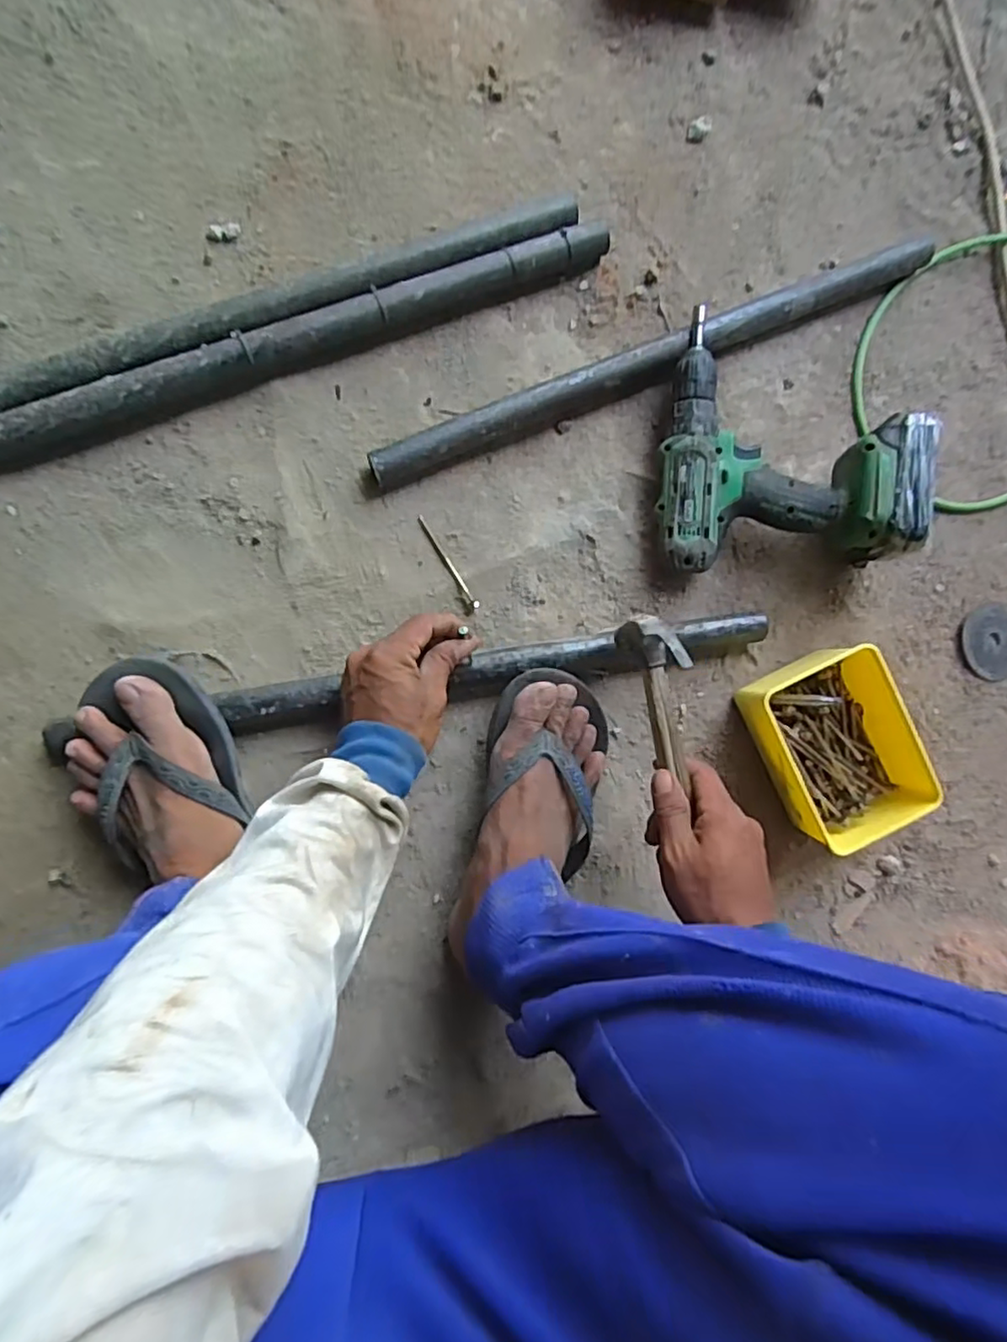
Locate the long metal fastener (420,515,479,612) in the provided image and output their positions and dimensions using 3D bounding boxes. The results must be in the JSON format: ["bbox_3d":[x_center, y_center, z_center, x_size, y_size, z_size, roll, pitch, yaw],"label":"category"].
[{"bbox_3d":[-0.048,-0.096,0.570,0.007,0.009,0.095,-33,92,-9],"label":"long metal fastener"}]

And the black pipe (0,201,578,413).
[{"bbox_3d":[-0.196,-0.298,0.544,0.559,0.036,0.032,-24,91,-9],"label":"black pipe"}]

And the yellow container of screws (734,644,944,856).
[{"bbox_3d":[0.292,0.070,0.577,0.117,0.076,0.168,-20,90,-9],"label":"yellow container of screws"}]

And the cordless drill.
[{"bbox_3d":[0.249,-0.199,0.574,0.208,0.101,0.225,5,86,-8],"label":"cordless drill"}]

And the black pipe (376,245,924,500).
[{"bbox_3d":[0.150,-0.292,0.604,0.580,0.033,0.031,-26,91,-9],"label":"black pipe"}]

